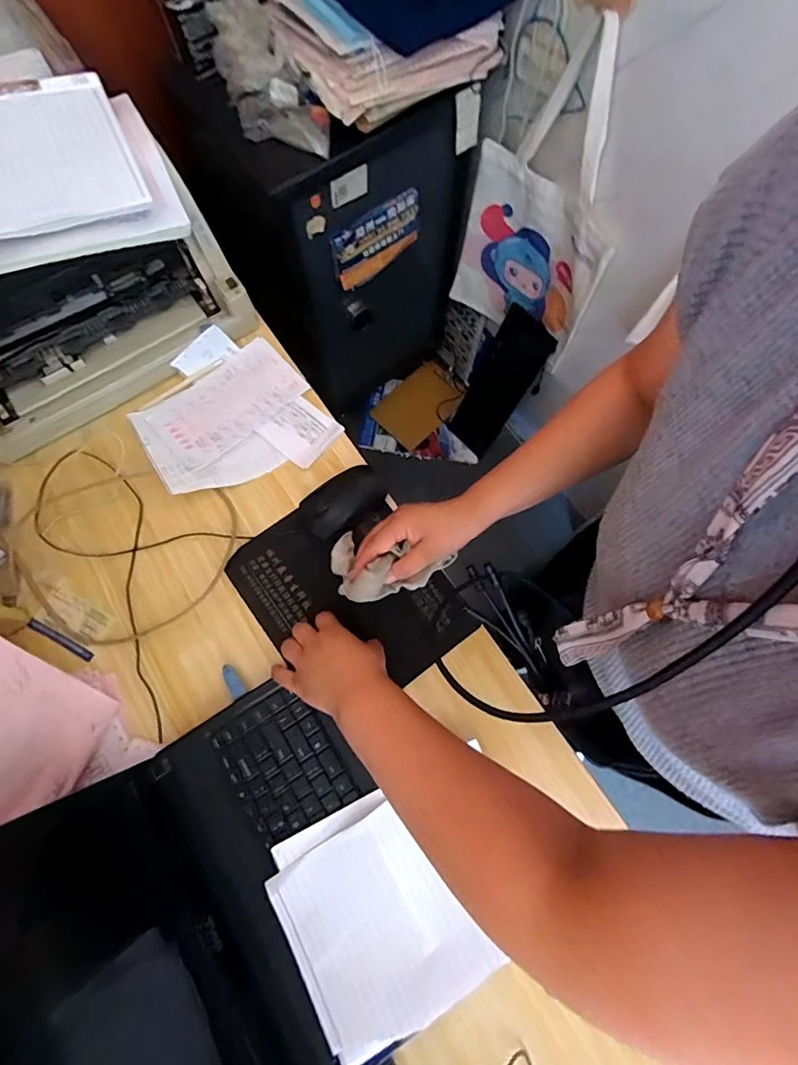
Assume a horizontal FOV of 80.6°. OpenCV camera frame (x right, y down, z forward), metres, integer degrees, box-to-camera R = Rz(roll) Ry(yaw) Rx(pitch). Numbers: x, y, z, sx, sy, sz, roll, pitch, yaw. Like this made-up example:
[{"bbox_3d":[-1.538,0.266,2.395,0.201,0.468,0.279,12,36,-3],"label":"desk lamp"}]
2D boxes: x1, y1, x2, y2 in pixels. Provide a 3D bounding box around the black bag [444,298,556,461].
[{"bbox_3d":[0.260,-0.397,1.289,0.032,0.426,0.160,-30,73,-33],"label":"black bag"}]

